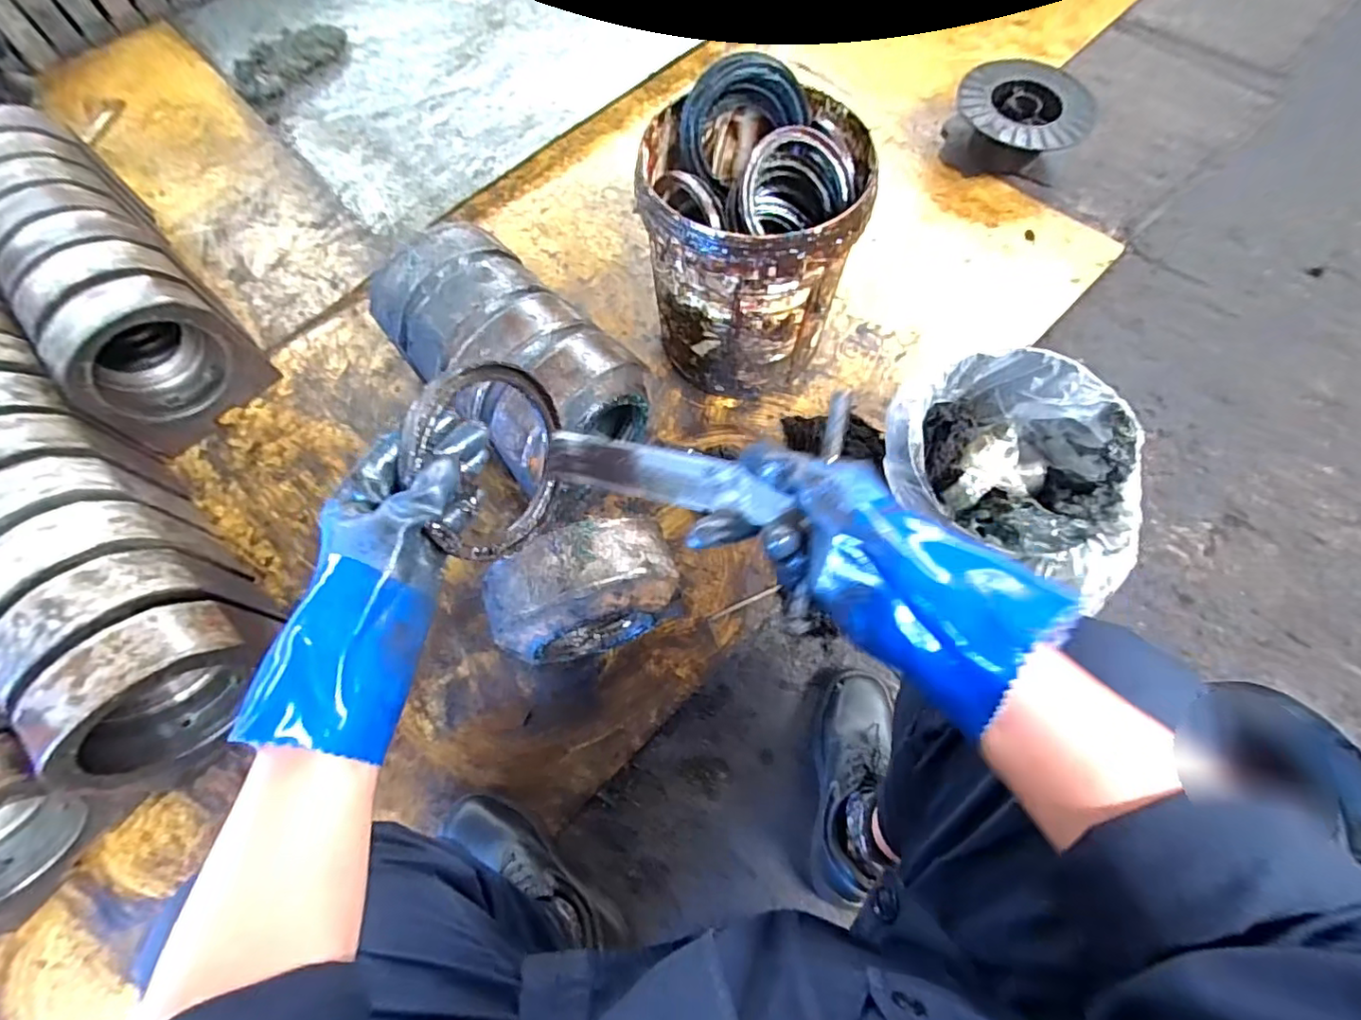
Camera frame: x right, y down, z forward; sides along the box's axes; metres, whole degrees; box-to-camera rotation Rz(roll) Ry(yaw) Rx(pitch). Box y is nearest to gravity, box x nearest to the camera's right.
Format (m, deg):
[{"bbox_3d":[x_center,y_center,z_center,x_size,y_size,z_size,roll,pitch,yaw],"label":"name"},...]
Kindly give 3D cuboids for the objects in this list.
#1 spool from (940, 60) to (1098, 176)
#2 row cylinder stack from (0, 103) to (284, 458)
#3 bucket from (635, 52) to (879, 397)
[{"bbox_3d":[0.664,-0.767,1.161,0.252,0.108,0.225,32,72,13],"label":"spool"},{"bbox_3d":[-0.993,-0.414,1.005,0.214,0.254,0.658,-40,70,-14],"label":"row cylinder stack"},{"bbox_3d":[0.099,-0.397,0.872,0.293,0.396,0.293,-1,66,2],"label":"bucket"}]

